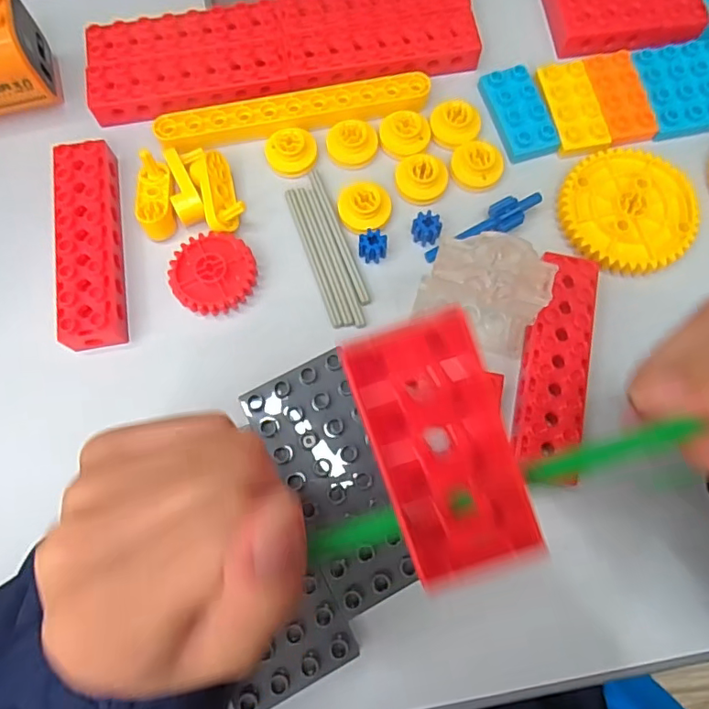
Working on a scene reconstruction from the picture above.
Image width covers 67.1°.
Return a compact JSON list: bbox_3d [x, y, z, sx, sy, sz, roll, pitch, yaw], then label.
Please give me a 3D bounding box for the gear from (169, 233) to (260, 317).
[{"bbox_3d":[-0.082,-0.047,0.313,0.048,0.012,0.047,0,74,0],"label":"gear"}]

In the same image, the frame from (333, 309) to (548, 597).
[{"bbox_3d":[0.021,0.024,0.139,0.033,0.019,0.064,-19,89,-11],"label":"frame"}]

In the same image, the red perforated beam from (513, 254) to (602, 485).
[{"bbox_3d":[0.108,0.005,0.290,0.032,0.015,0.123,13,74,4],"label":"red perforated beam"}]

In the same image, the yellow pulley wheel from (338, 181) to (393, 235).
[{"bbox_3d":[0.006,-0.089,0.323,0.031,0.009,0.030,0,74,0],"label":"yellow pulley wheel"}]

